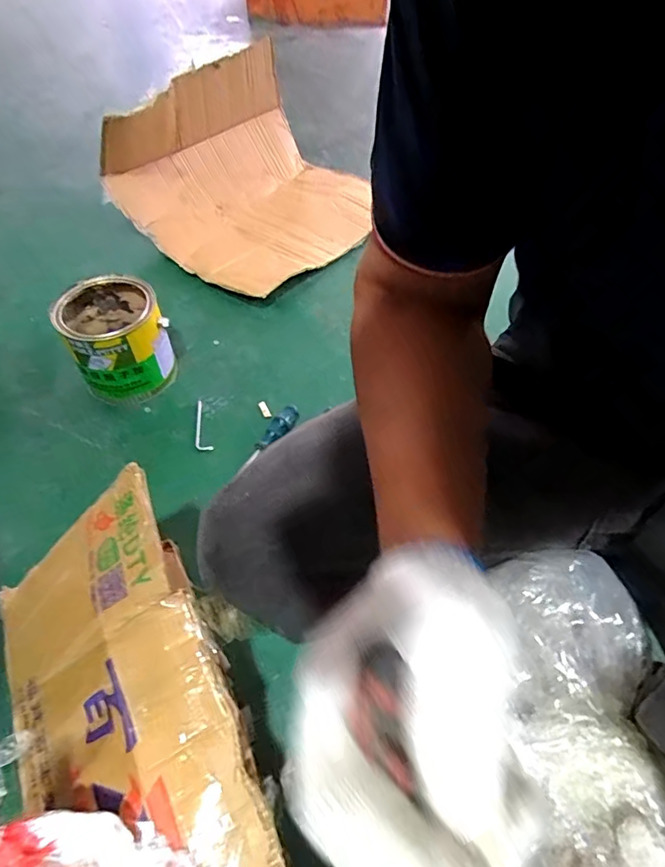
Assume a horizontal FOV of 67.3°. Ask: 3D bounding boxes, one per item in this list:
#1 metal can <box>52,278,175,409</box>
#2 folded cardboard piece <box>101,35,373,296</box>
[{"bbox_3d":[-0.359,-0.155,0.846,0.152,0.158,0.153,-28,58,-19],"label":"metal can"},{"bbox_3d":[-0.143,-0.583,1.105,0.419,0.279,0.545,34,61,23],"label":"folded cardboard piece"}]

